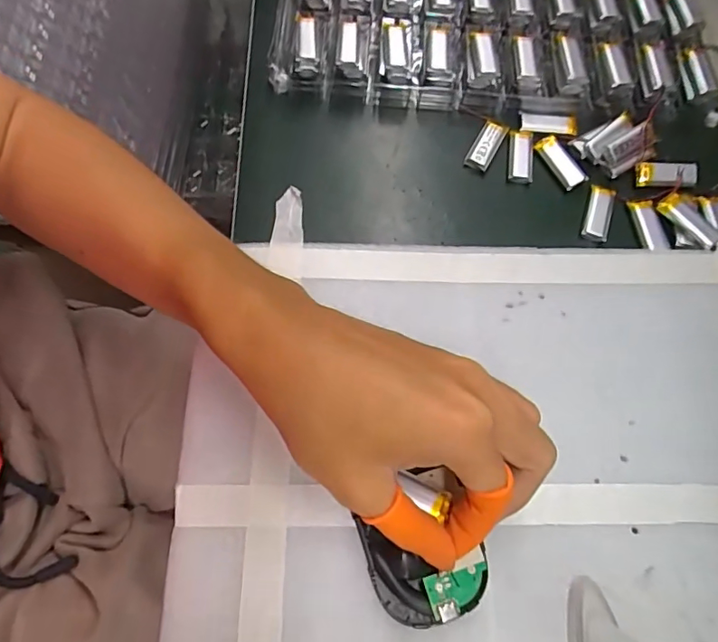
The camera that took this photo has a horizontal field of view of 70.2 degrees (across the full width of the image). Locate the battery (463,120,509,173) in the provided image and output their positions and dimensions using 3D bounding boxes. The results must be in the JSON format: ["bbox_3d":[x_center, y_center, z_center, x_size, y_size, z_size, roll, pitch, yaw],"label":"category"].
[{"bbox_3d":[0.087,-0.120,0.347,0.016,0.010,0.040,29,69,8],"label":"battery"}]

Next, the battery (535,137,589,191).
[{"bbox_3d":[0.136,-0.108,0.343,0.017,0.004,0.042,-25,71,-13],"label":"battery"}]

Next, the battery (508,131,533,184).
[{"bbox_3d":[0.109,-0.112,0.346,0.017,0.005,0.041,7,67,-1],"label":"battery"}]

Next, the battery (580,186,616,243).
[{"bbox_3d":[0.154,-0.070,0.328,0.016,0.004,0.044,21,68,5],"label":"battery"}]

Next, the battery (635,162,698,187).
[{"bbox_3d":[0.207,-0.099,0.341,0.043,0.005,0.015,4,67,-2],"label":"battery"}]

